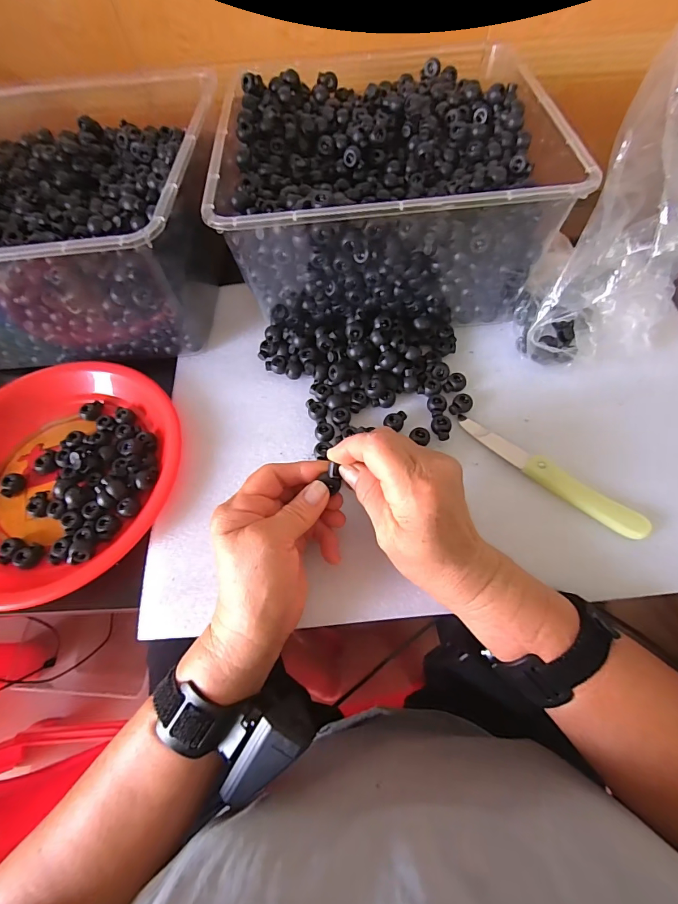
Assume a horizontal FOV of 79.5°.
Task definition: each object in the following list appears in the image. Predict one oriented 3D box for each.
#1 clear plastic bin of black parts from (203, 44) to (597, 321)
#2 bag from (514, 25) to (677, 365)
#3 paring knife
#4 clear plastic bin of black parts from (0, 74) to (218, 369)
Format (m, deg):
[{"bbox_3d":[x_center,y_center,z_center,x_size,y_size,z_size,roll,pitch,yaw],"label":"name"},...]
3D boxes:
[{"bbox_3d":[0.046,-0.267,0.422,0.300,0.144,0.280,-3,62,2],"label":"clear plastic bin of black parts"},{"bbox_3d":[0.228,-0.186,0.332,0.117,0.226,0.111,-3,40,2],"label":"bag"},{"bbox_3d":[0.170,0.016,0.337,0.163,0.011,0.021,38,70,20],"label":"paring knife"},{"bbox_3d":[-0.255,-0.228,0.419,0.262,0.138,0.271,0,62,3],"label":"clear plastic bin of black parts"}]

